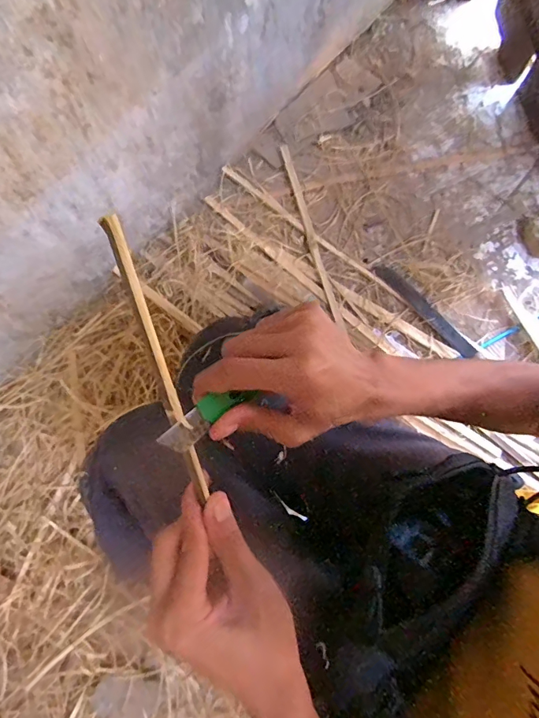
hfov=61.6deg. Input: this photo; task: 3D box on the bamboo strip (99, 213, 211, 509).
[{"bbox_3d":[-0.067,0.005,0.278,0.009,0.006,0.182,-16,106,-4],"label":"bamboo strip"}]

